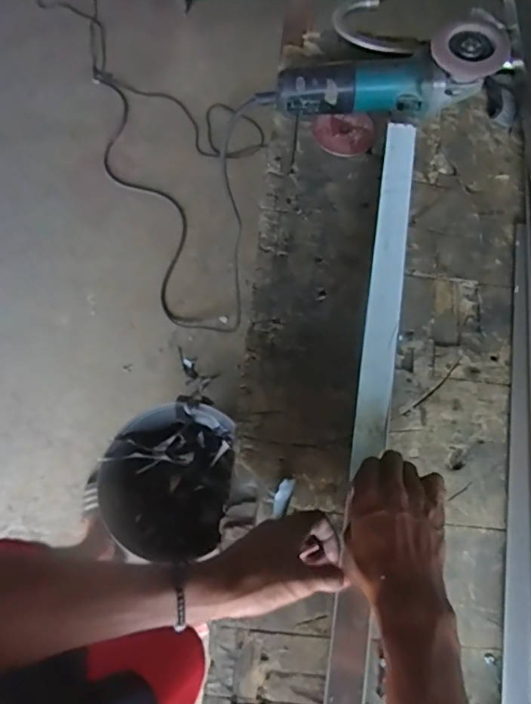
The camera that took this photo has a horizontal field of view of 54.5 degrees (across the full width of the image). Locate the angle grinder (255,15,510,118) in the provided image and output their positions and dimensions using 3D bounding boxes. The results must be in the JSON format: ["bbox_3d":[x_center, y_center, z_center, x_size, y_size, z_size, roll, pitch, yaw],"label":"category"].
[{"bbox_3d":[0.152,-0.365,0.686,0.290,0.105,0.092,-6,70,0],"label":"angle grinder"}]

